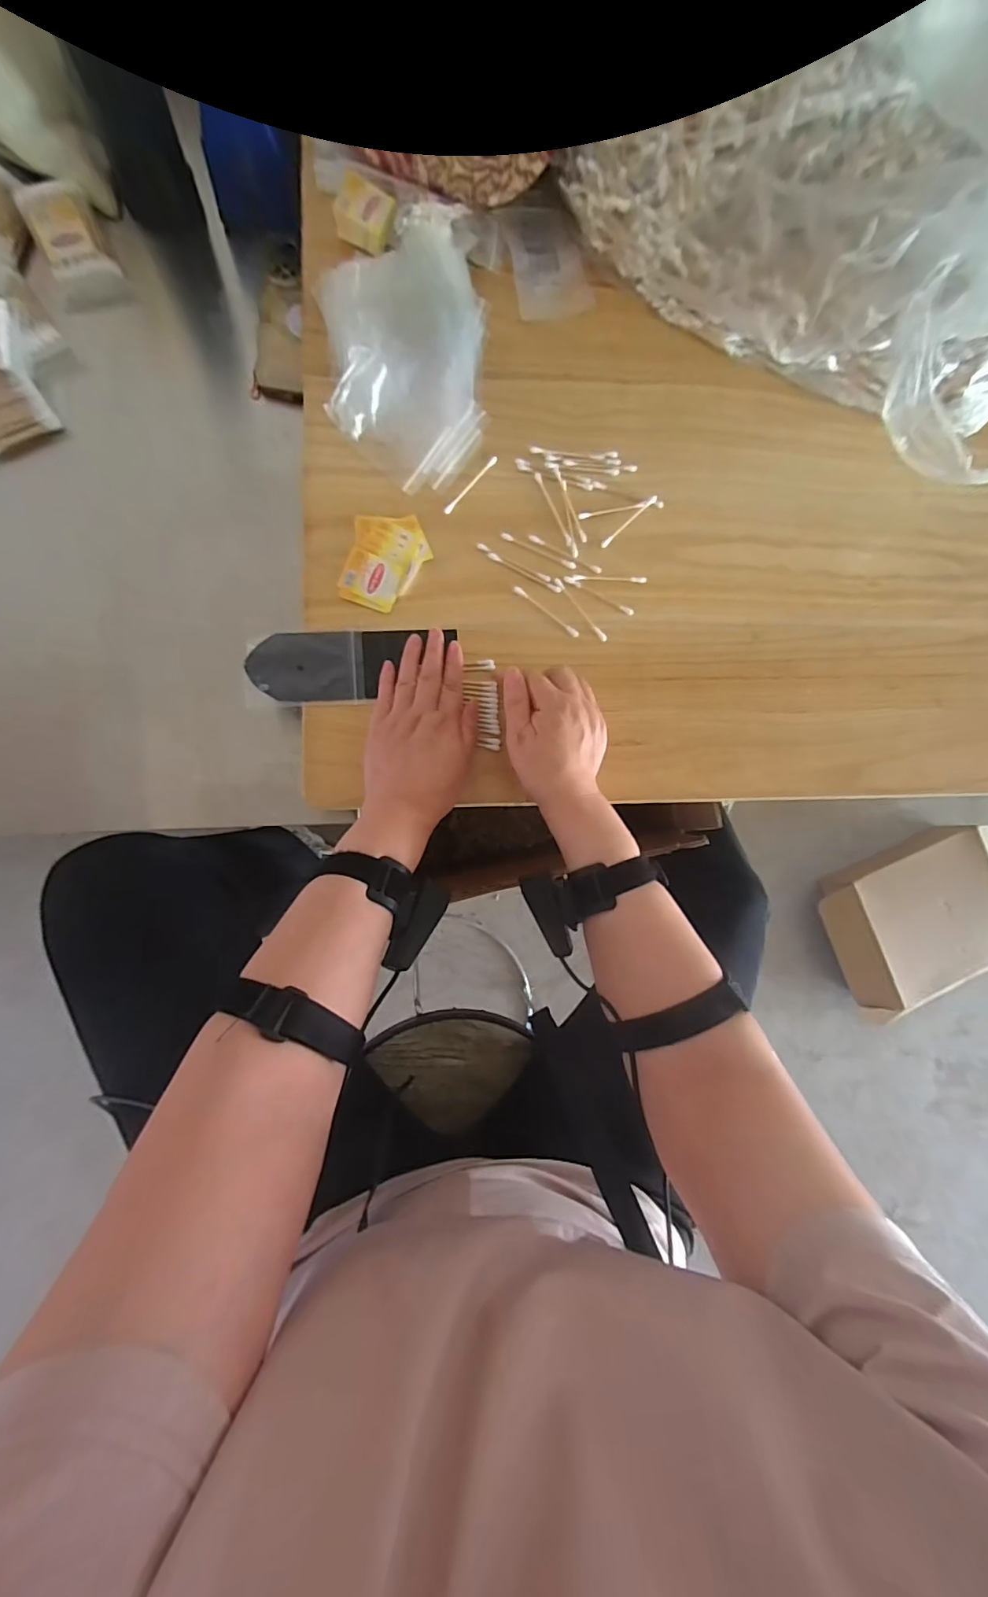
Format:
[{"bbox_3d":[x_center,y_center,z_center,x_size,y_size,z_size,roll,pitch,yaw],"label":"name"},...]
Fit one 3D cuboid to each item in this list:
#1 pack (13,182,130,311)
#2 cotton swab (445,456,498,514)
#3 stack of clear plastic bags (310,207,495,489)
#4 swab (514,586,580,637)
[{"bbox_3d":[-0.382,-0.502,0.469,0.058,0.029,0.084,-23,91,-10],"label":"pack"},{"bbox_3d":[-0.021,-0.290,0.475,0.007,0.004,0.071,41,84,-4],"label":"cotton swab"},{"bbox_3d":[-0.078,-0.404,0.460,0.136,0.032,0.235,-6,88,-9],"label":"stack of clear plastic bags"},{"bbox_3d":[0.049,-0.172,0.475,0.072,0.004,0.009,35,85,-5],"label":"swab"}]

